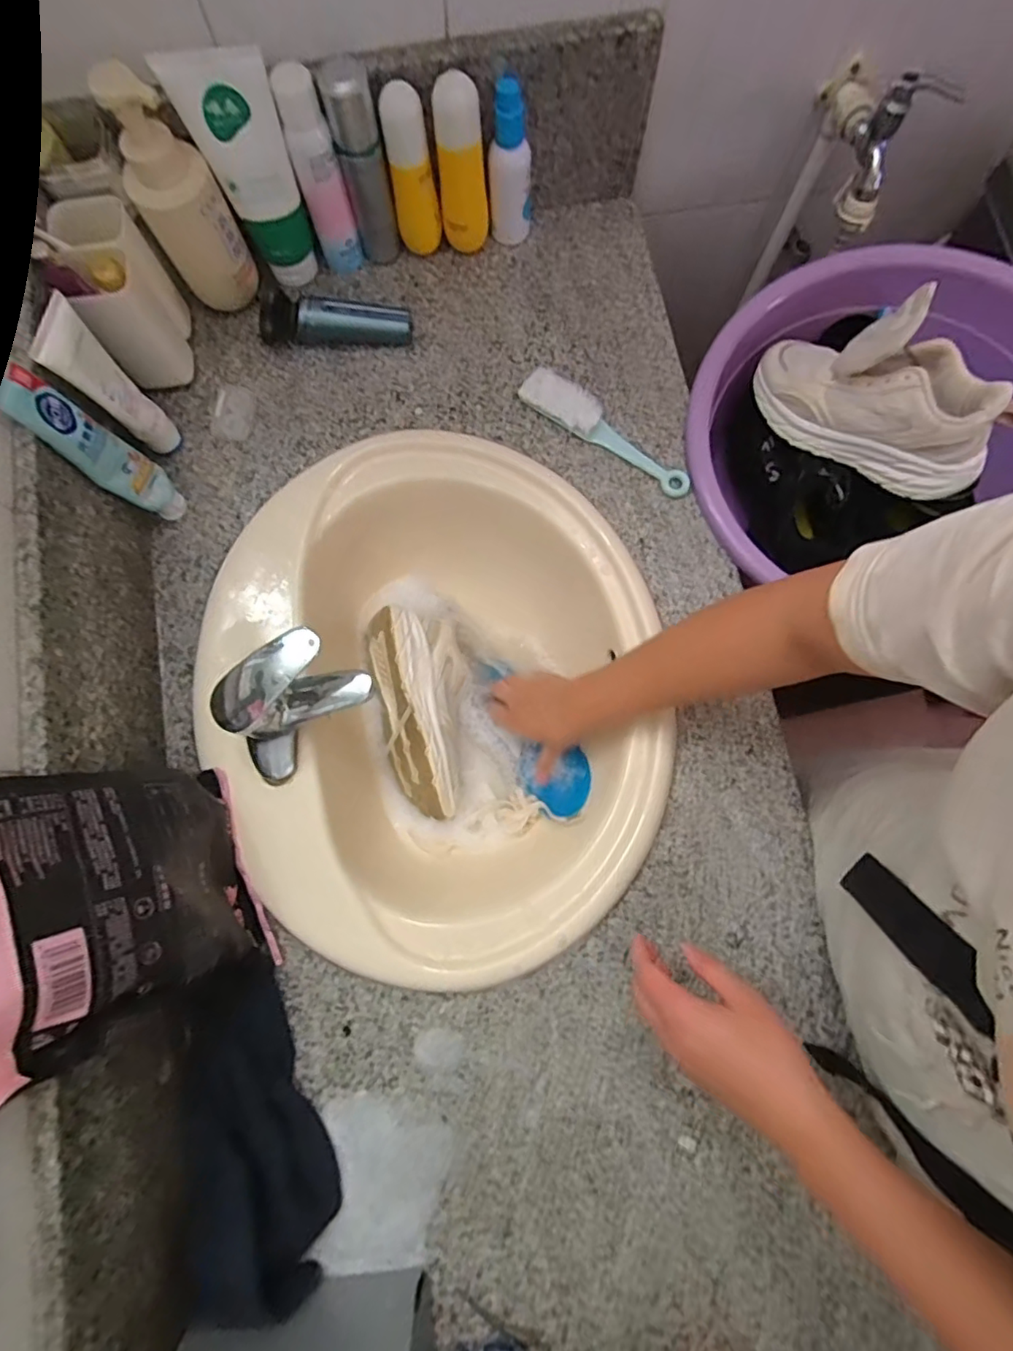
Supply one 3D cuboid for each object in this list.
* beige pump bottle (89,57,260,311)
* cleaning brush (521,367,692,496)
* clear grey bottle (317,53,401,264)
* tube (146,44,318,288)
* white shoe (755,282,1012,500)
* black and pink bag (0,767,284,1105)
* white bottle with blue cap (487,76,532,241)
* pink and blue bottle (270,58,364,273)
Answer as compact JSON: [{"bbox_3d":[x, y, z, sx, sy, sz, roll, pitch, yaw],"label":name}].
[{"bbox_3d":[-0.305,-0.442,0.536,0.077,0.188,0.058,-32,81,-6],"label":"beige pump bottle"},{"bbox_3d":[0.108,-0.261,0.590,0.203,0.028,0.044,34,81,5],"label":"cleaning brush"},{"bbox_3d":[-0.143,-0.505,0.566,0.044,0.167,0.045,-17,80,-4],"label":"clear grey bottle"},{"bbox_3d":[-0.243,-0.477,0.546,0.080,0.189,0.039,-17,80,-4],"label":"tube"},{"bbox_3d":[0.383,-0.286,0.571,0.237,0.119,0.102,36,81,6],"label":"white shoe"},{"bbox_3d":[-0.283,0.155,0.398,0.096,0.249,0.186,-20,80,-4],"label":"black and pink bag"},{"bbox_3d":[0.005,-0.527,0.585,0.046,0.134,0.046,3,79,0],"label":"white bottle with blue cap"},{"bbox_3d":[-0.184,-0.493,0.560,0.045,0.156,0.036,-14,80,-3],"label":"pink and blue bottle"}]

